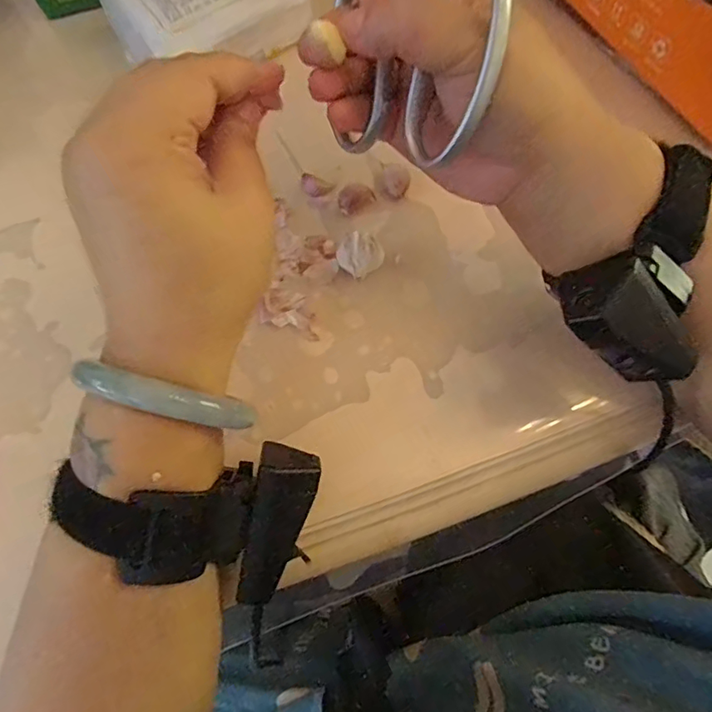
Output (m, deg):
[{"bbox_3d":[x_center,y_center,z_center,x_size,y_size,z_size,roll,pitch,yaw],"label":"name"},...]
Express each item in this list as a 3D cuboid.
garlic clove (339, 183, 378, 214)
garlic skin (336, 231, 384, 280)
[{"bbox_3d":[0.000,-0.104,0.335,0.024,0.013,0.012,-32,73,-11],"label":"garlic clove"},{"bbox_3d":[0.003,-0.059,0.313,0.028,0.022,0.025,0,70,0],"label":"garlic skin"}]

